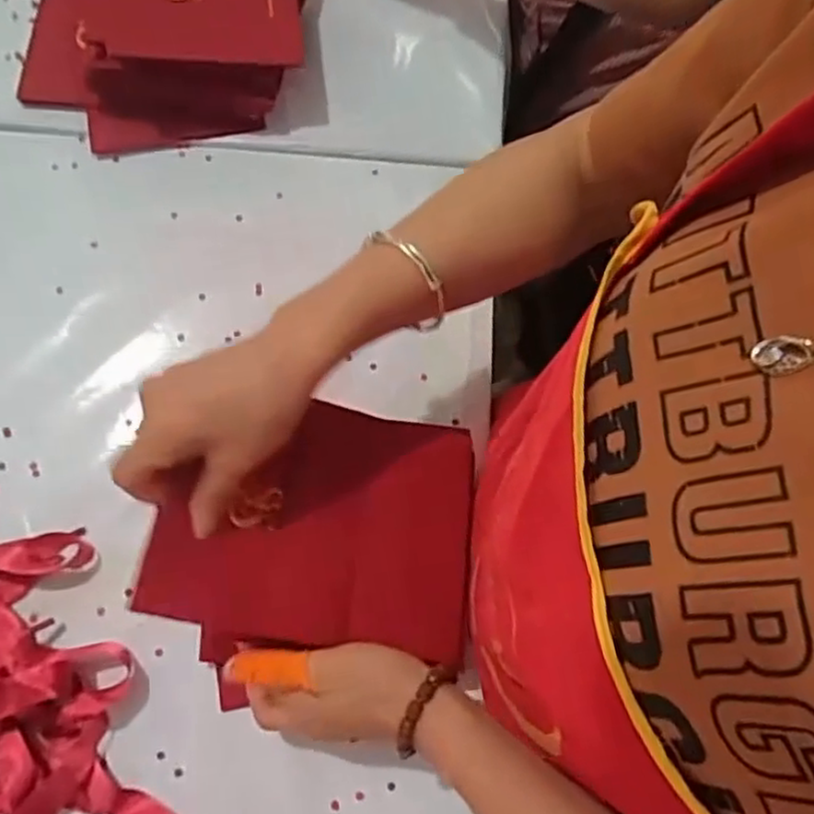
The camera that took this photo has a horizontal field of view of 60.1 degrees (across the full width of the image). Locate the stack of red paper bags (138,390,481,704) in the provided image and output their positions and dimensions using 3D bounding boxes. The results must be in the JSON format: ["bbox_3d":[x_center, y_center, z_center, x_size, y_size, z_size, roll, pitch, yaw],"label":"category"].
[{"bbox_3d":[-0.052,0.068,0.411,0.180,0.010,0.142,8,69,-13],"label":"stack of red paper bags"}]

